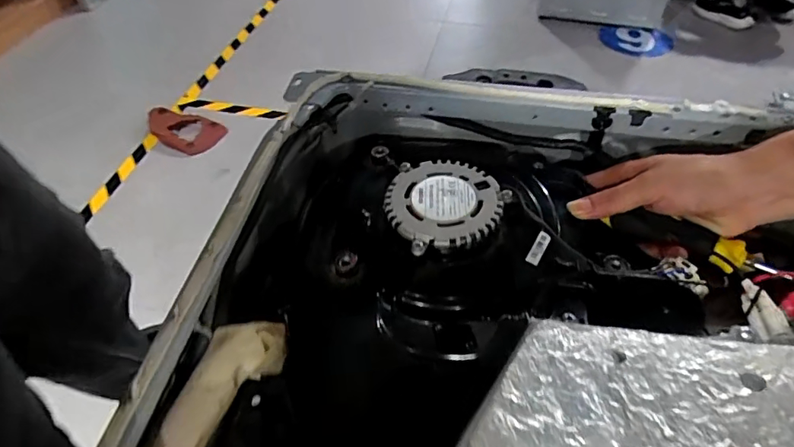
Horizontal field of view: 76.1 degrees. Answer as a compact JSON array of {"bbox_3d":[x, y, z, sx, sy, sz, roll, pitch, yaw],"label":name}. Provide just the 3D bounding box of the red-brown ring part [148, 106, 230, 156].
[{"bbox_3d":[-0.691,-0.302,1.664,0.231,0.026,0.171,21,52,-28],"label":"red-brown ring part"}]

